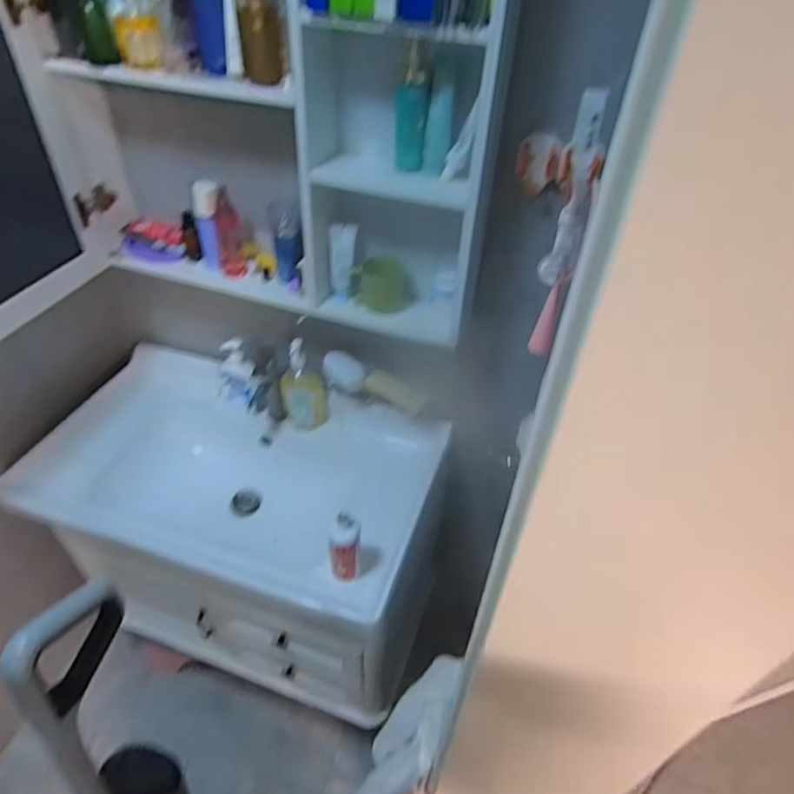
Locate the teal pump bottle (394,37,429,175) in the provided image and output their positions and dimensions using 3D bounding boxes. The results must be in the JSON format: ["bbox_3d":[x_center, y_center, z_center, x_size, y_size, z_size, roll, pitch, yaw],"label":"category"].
[{"bbox_3d":[0.022,-0.417,0.804,0.045,0.159,0.039,5,42,1],"label":"teal pump bottle"}]

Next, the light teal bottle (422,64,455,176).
[{"bbox_3d":[0.061,-0.403,0.810,0.040,0.135,0.038,4,42,1],"label":"light teal bottle"}]

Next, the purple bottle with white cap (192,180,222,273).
[{"bbox_3d":[-0.352,-0.320,1.036,0.049,0.167,0.035,-9,43,-14],"label":"purple bottle with white cap"}]

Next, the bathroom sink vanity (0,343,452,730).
[{"bbox_3d":[-0.361,0.281,1.286,0.808,0.524,0.454,15,43,13],"label":"bathroom sink vanity"}]

